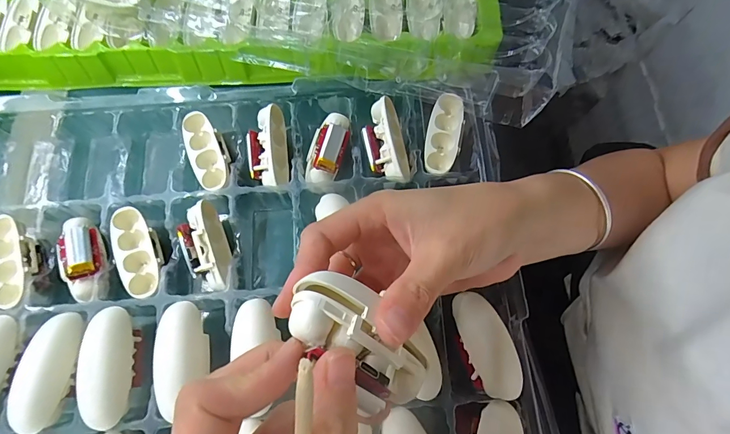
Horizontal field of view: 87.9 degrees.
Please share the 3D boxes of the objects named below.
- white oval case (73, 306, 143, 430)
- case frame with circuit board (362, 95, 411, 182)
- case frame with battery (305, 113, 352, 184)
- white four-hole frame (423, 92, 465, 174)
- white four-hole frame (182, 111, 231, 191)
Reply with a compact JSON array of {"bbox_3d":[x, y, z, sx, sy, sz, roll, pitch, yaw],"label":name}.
[{"bbox_3d":[-0.152,0.087,0.222,0.021,0.020,0.065,-10,75,-1],"label":"white oval case"},{"bbox_3d":[0.016,-0.054,0.279,0.030,0.019,0.065,-11,75,-1],"label":"case frame with circuit board"},{"bbox_3d":[-0.028,-0.052,0.281,0.027,0.018,0.062,15,76,6],"label":"case frame with battery"},{"bbox_3d":[0.058,-0.059,0.280,0.024,0.018,0.061,11,76,5],"label":"white four-hole frame"},{"bbox_3d":[-0.116,-0.047,0.279,0.027,0.013,0.064,-24,76,-4],"label":"white four-hole frame"}]

